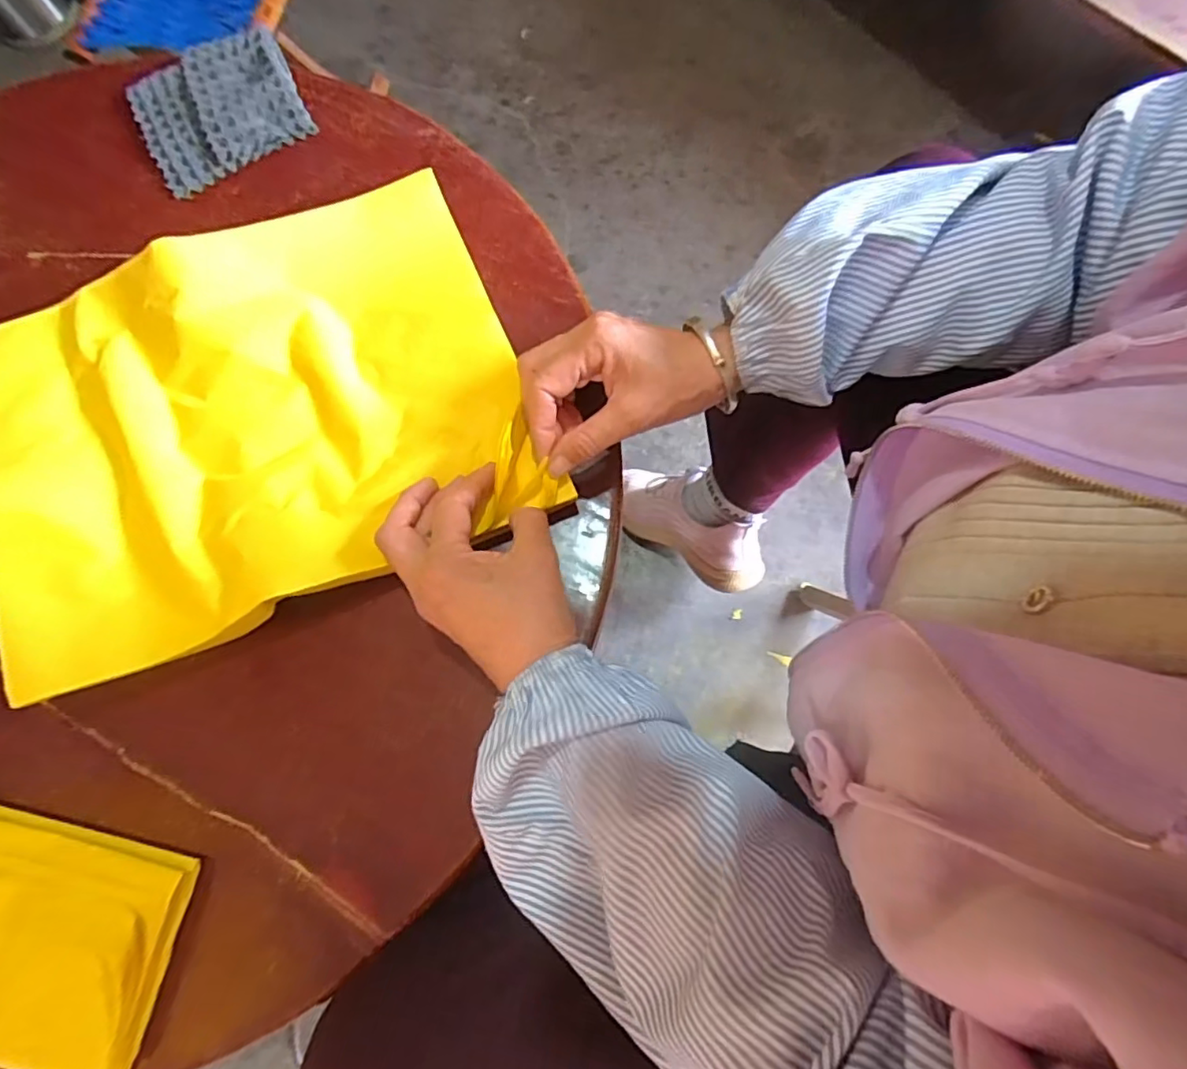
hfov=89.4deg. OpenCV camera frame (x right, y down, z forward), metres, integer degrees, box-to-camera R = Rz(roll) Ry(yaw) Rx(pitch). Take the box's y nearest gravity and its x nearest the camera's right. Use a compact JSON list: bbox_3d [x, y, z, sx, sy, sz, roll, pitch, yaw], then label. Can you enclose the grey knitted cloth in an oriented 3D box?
[{"bbox_3d":[-0.306,-0.350,0.489,0.129,0.023,0.112,-29,77,-7],"label":"grey knitted cloth"}]

